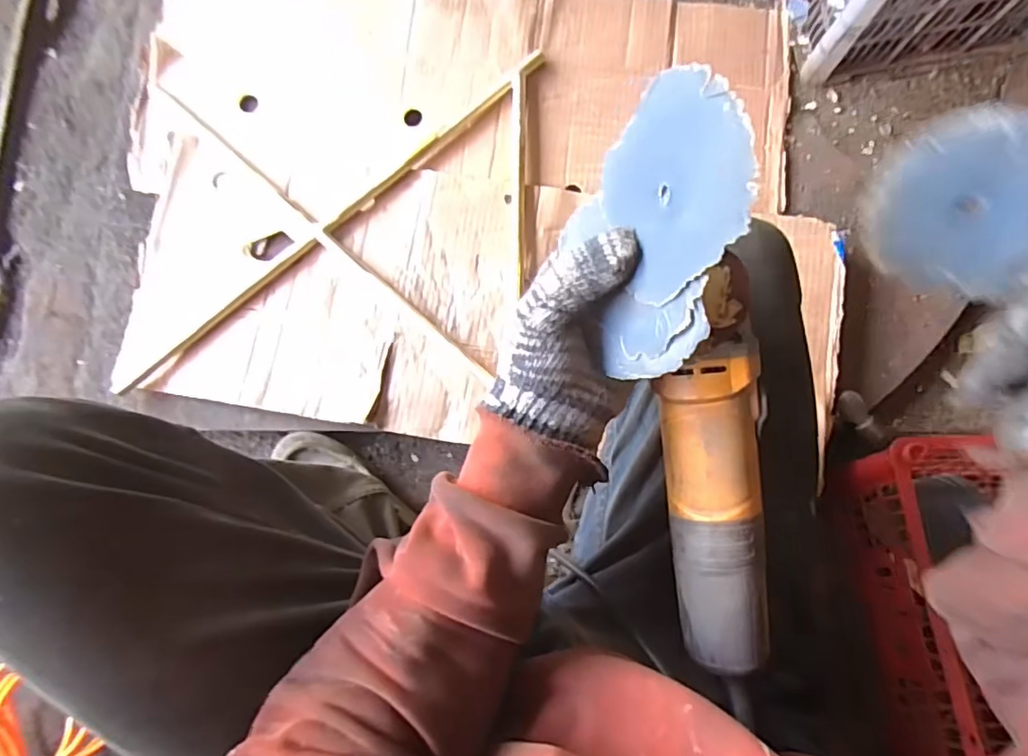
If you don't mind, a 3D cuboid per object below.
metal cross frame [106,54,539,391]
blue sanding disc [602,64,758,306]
[{"bbox_3d":[-0.217,-0.197,0.691,0.494,0.023,0.413,-1,82,3],"label":"metal cross frame"},{"bbox_3d":[0.072,-0.088,0.256,0.004,0.090,0.086,-10,73,-25],"label":"blue sanding disc"}]

